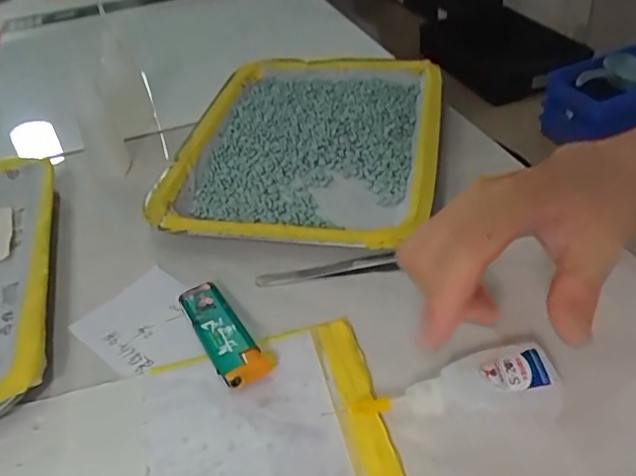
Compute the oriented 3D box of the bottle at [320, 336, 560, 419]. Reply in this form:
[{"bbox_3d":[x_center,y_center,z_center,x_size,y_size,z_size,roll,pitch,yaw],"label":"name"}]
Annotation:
[{"bbox_3d":[0.058,0.070,0.266,0.096,0.016,0.029,-11,39,-5],"label":"bottle"}]

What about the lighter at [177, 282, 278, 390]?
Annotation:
[{"bbox_3d":[-0.050,0.048,0.312,0.028,0.014,0.077,-23,41,-19],"label":"lighter"}]

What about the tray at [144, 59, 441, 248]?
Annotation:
[{"bbox_3d":[-0.004,-0.077,0.449,0.183,0.022,0.258,1,39,11],"label":"tray"}]

